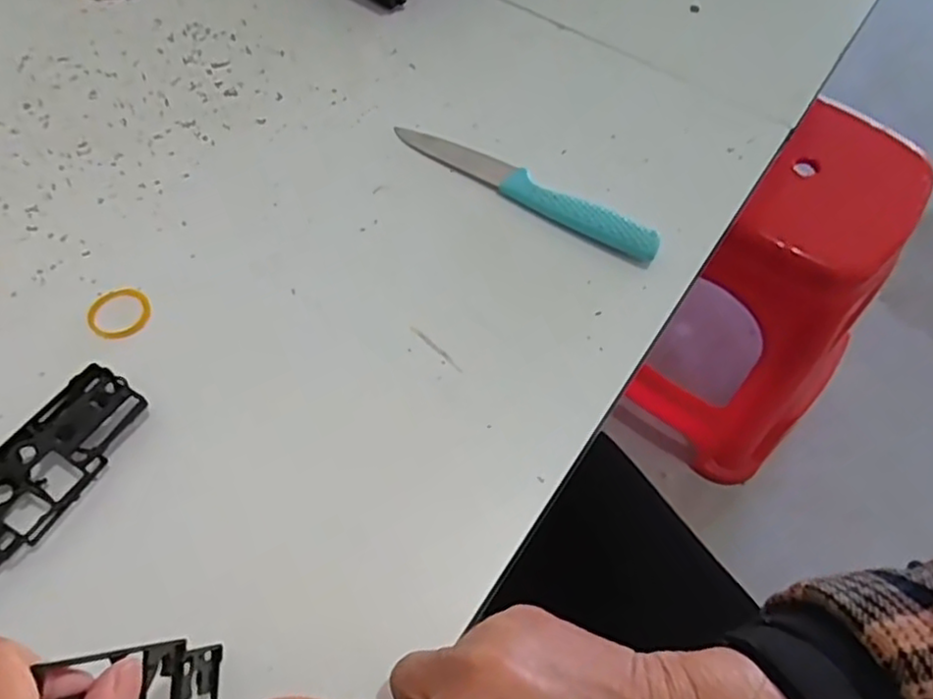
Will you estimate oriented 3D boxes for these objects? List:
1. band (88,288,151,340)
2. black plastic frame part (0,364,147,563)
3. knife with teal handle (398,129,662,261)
[{"bbox_3d":[-0.189,-0.021,0.378,0.032,0.004,0.031,0,59,0],"label":"band"},{"bbox_3d":[-0.203,0.063,0.323,0.042,0.016,0.121,29,63,16],"label":"black plastic frame part"},{"bbox_3d":[0.035,-0.102,0.429,0.182,0.012,0.023,33,64,18],"label":"knife with teal handle"}]

